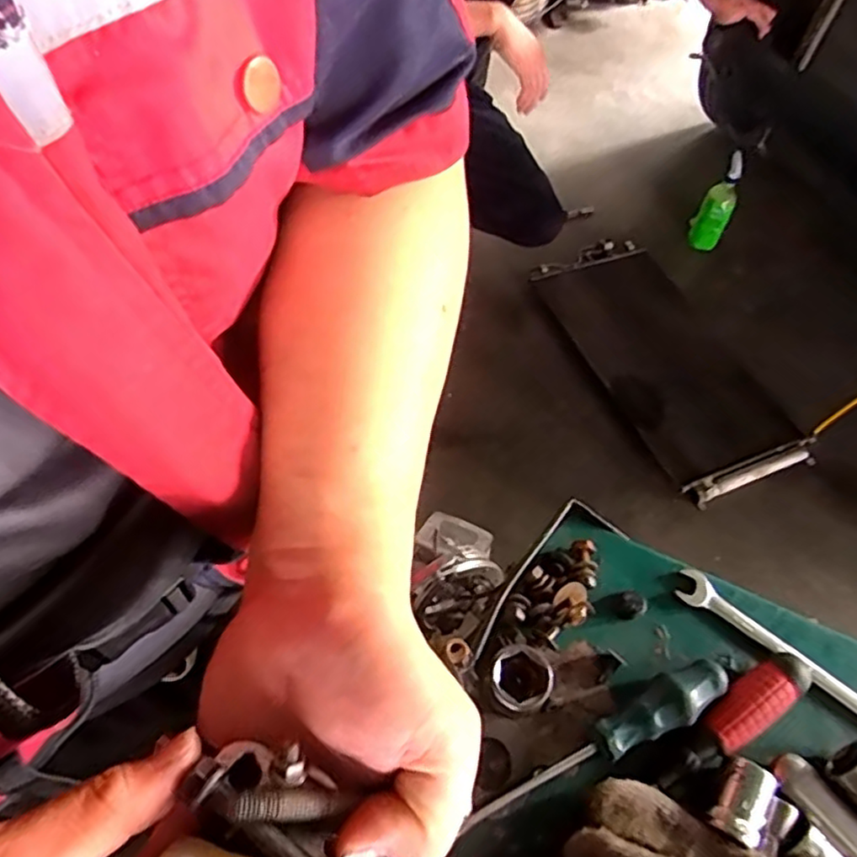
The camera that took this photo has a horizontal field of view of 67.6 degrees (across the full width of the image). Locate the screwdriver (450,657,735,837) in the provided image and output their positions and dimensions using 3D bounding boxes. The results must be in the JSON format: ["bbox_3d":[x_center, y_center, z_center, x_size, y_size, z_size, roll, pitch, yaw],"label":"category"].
[{"bbox_3d":[0.090,0.168,0.346,0.160,0.021,0.024,-18,59,-16],"label":"screwdriver"}]

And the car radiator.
[{"bbox_3d":[0.571,-0.195,1.590,0.374,0.074,0.773,-19,60,-17],"label":"car radiator"}]

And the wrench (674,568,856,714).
[{"bbox_3d":[0.226,0.142,0.385,0.164,0.013,0.020,35,60,18],"label":"wrench"}]

